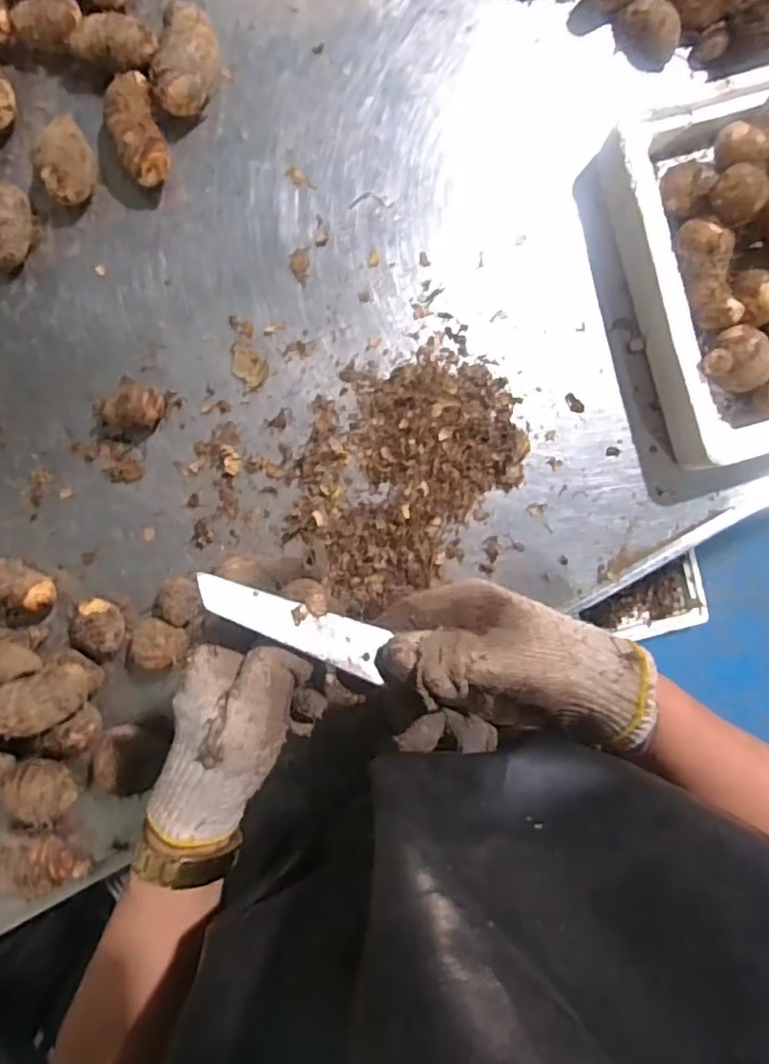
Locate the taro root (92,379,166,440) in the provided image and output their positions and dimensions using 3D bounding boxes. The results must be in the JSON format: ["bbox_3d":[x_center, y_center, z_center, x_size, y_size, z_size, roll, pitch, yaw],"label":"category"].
[{"bbox_3d":[-0.213,-0.101,0.513,0.049,0.036,0.046,0,92,-4],"label":"taro root"}]

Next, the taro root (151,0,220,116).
[{"bbox_3d":[-0.160,-0.382,0.502,0.044,0.042,0.081,11,92,-4],"label":"taro root"}]

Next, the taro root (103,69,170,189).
[{"bbox_3d":[-0.201,-0.325,0.504,0.038,0.043,0.080,-16,93,-3],"label":"taro root"}]

